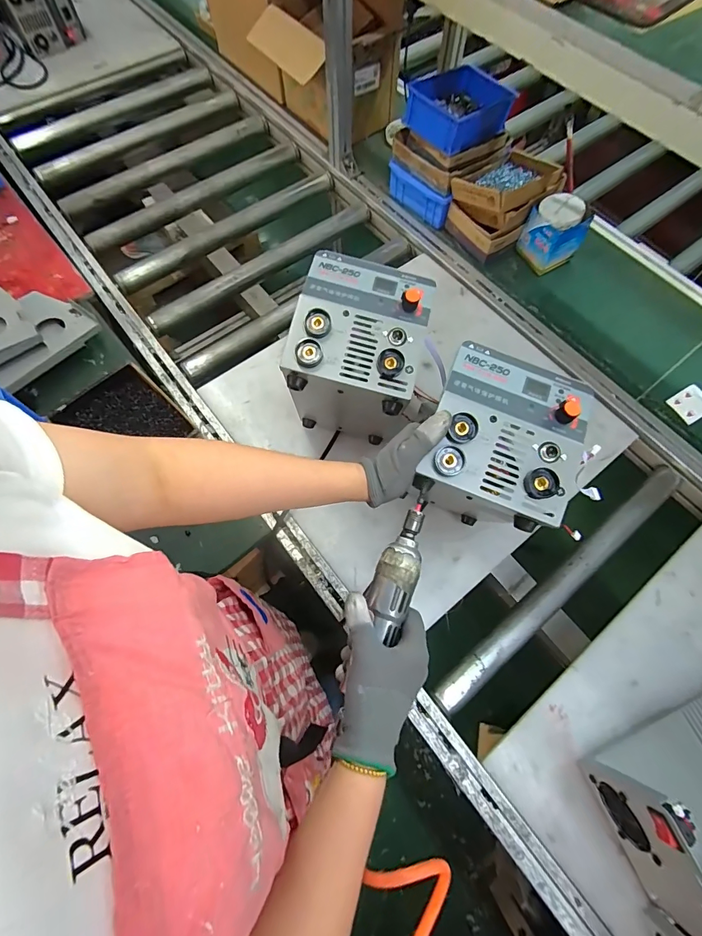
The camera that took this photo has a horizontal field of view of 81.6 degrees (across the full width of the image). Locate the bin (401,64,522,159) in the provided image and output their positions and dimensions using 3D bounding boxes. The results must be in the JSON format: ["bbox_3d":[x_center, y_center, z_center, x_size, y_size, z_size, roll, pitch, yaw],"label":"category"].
[{"bbox_3d":[0.220,-0.742,0.836,0.196,0.058,0.166,-37,73,-14],"label":"bin"}]

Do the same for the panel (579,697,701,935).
[{"bbox_3d":[0.463,0.394,0.479,0.276,0.169,0.157,-20,70,-8],"label":"panel"}]

